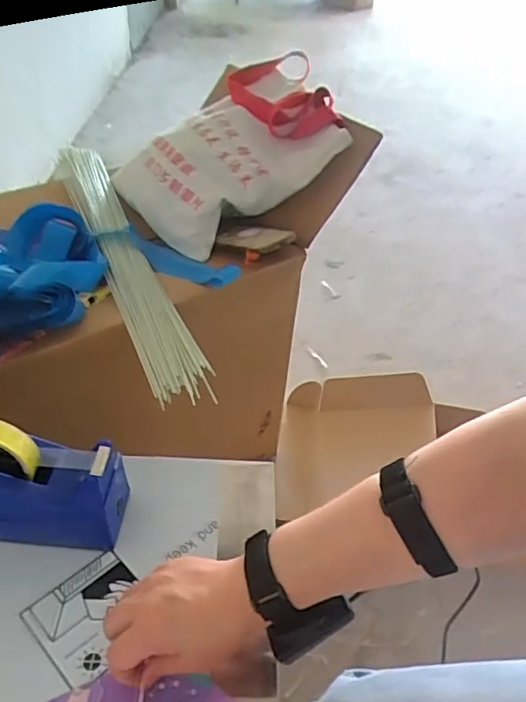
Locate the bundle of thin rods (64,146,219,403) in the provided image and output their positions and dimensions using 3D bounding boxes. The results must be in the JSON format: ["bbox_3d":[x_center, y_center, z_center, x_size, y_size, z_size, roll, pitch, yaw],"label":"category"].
[{"bbox_3d":[-0.208,-0.153,0.807,0.072,0.036,0.618,-14,46,-21],"label":"bundle of thin rods"}]

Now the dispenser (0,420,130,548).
[{"bbox_3d":[-0.232,0.118,0.505,0.201,0.123,0.065,5,42,-1],"label":"dispenser"}]

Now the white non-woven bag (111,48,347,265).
[{"bbox_3d":[-0.039,-0.322,0.882,0.365,0.084,0.243,-35,74,-7],"label":"white non-woven bag"}]

